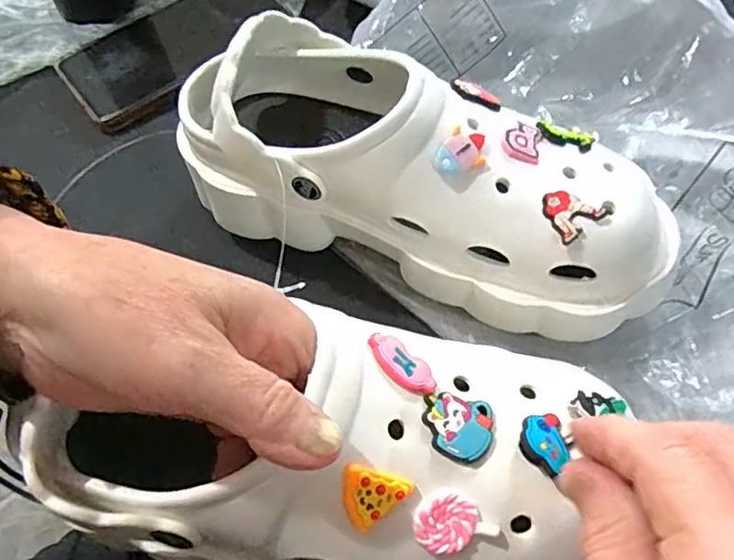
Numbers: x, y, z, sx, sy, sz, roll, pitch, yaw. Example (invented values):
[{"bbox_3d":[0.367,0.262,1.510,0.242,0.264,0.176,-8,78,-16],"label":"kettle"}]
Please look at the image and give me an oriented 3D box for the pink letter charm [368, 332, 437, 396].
[{"bbox_3d":[0.013,0.031,0.216,0.029,0.004,0.013,42,69,2],"label":"pink letter charm"}]

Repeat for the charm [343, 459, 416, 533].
[{"bbox_3d":[0.001,0.072,0.202,0.023,0.004,0.022,-33,96,-8],"label":"charm"}]

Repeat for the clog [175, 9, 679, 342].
[{"bbox_3d":[0.027,-0.058,0.307,0.263,0.098,0.104,19,61,13],"label":"clog"}]

